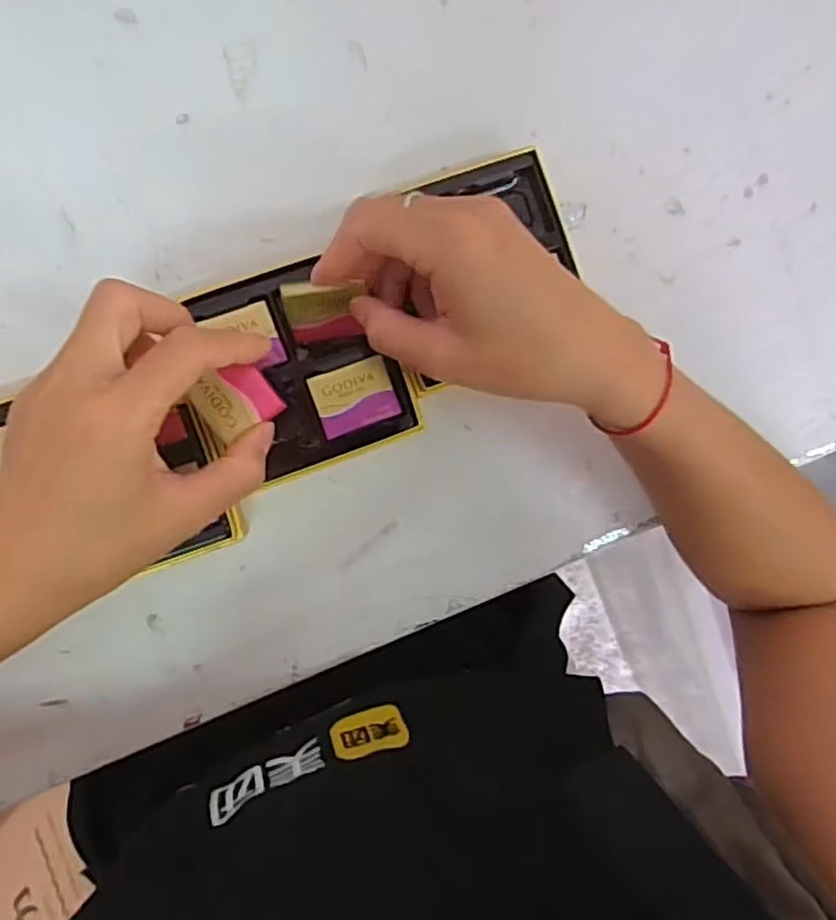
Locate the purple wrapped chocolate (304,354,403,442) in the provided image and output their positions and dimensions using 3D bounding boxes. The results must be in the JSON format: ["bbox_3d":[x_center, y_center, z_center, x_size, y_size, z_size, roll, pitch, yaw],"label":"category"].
[{"bbox_3d":[-0.030,-0.031,0.336,0.038,0.004,0.031,-19,96,-6],"label":"purple wrapped chocolate"}]

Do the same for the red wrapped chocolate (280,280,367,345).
[{"bbox_3d":[-0.042,-0.067,0.317,0.036,0.005,0.028,-8,134,-5],"label":"red wrapped chocolate"}]

